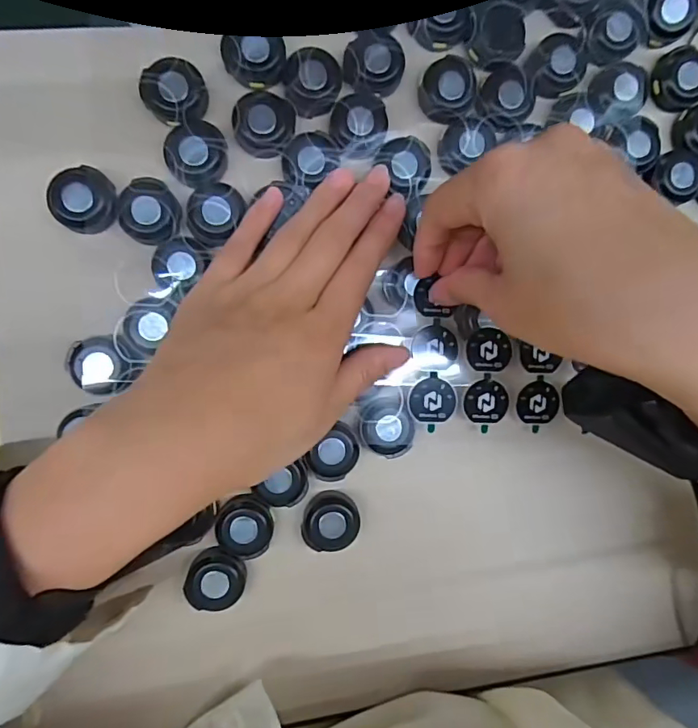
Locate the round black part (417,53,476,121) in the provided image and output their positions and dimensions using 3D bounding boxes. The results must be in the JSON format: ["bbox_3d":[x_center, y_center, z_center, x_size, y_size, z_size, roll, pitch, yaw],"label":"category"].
[{"bbox_3d":[0.052,-0.143,0.255,0.029,0.009,0.032,29,89,-7],"label":"round black part"}]

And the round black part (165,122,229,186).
[{"bbox_3d":[-0.075,-0.104,0.243,0.029,0.012,0.031,0,93,-6],"label":"round black part"}]

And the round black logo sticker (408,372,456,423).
[{"bbox_3d":[0.044,0.019,0.255,0.024,0.004,0.024,0,93,-6],"label":"round black logo sticker"}]

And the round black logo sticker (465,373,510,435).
[{"bbox_3d":[0.073,0.020,0.258,0.023,0.004,0.024,0,93,-6],"label":"round black logo sticker"}]

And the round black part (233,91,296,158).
[{"bbox_3d":[-0.043,-0.120,0.248,0.028,0.014,0.030,0,93,-6],"label":"round black part"}]

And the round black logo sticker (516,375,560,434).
[{"bbox_3d":[0.101,0.021,0.261,0.023,0.004,0.022,0,93,-6],"label":"round black logo sticker"}]

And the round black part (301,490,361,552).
[{"bbox_3d":[-0.010,0.083,0.257,0.029,0.012,0.027,0,93,-6],"label":"round black part"}]

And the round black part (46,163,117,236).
[{"bbox_3d":[-0.128,-0.078,0.236,0.029,0.013,0.031,0,93,-6],"label":"round black part"}]

